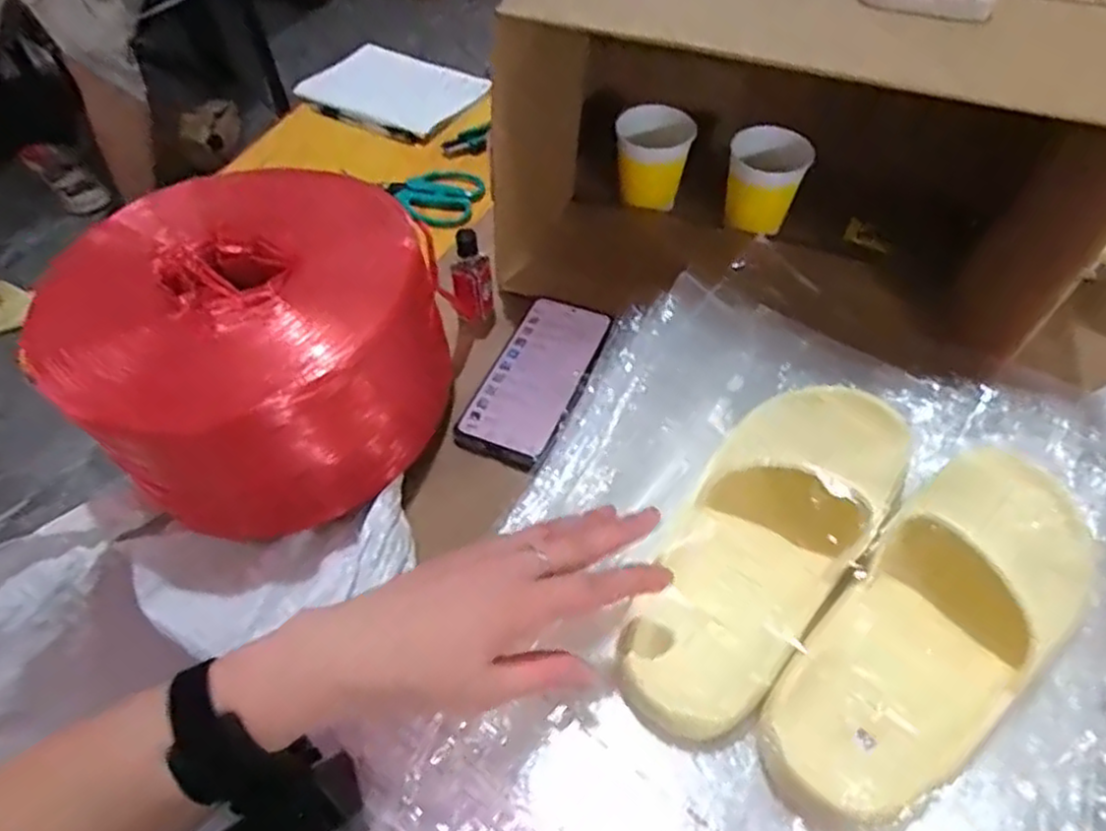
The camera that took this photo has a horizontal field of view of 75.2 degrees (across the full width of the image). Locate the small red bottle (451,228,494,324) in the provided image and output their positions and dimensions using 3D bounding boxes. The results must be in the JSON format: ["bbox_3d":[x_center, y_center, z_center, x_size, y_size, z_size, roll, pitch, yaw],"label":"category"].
[{"bbox_3d":[-0.068,-0.112,0.603,0.033,0.096,0.029,-9,53,-5],"label":"small red bottle"}]

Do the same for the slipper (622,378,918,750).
[{"bbox_3d":[0.129,0.061,0.419,0.096,0.057,0.252,31,60,23],"label":"slipper"}]

